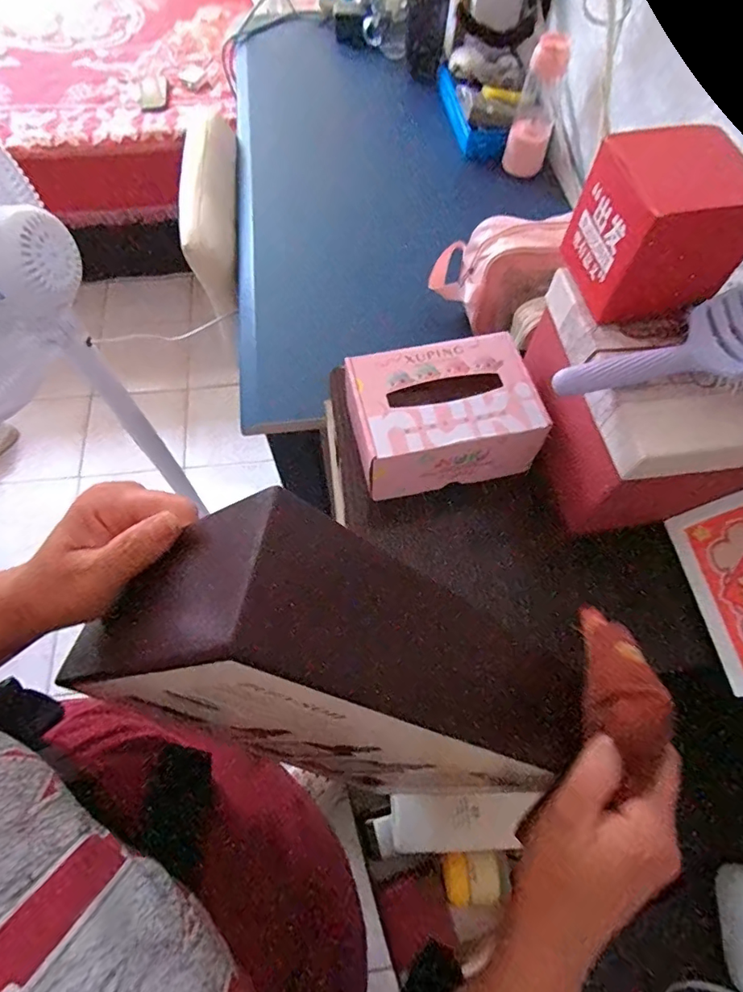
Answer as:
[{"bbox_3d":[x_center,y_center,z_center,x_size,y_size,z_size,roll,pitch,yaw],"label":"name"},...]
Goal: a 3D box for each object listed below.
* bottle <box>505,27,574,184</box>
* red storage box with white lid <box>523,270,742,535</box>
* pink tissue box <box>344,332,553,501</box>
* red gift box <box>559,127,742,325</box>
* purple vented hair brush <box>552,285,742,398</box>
[{"bbox_3d":[0.297,-0.690,0.890,0.076,0.205,0.064,14,64,5],"label":"bottle"},{"bbox_3d":[0.278,-0.091,0.506,0.184,0.203,0.229,-6,64,-5],"label":"red storage box with white lid"},{"bbox_3d":[0.071,-0.085,0.529,0.185,0.080,0.137,-11,65,-7],"label":"pink tissue box"},{"bbox_3d":[0.235,-0.224,0.409,0.101,0.105,0.106,-10,65,-7],"label":"red gift box"},{"bbox_3d":[0.259,-0.118,0.386,0.235,0.046,0.076,-12,65,-8],"label":"purple vented hair brush"}]

